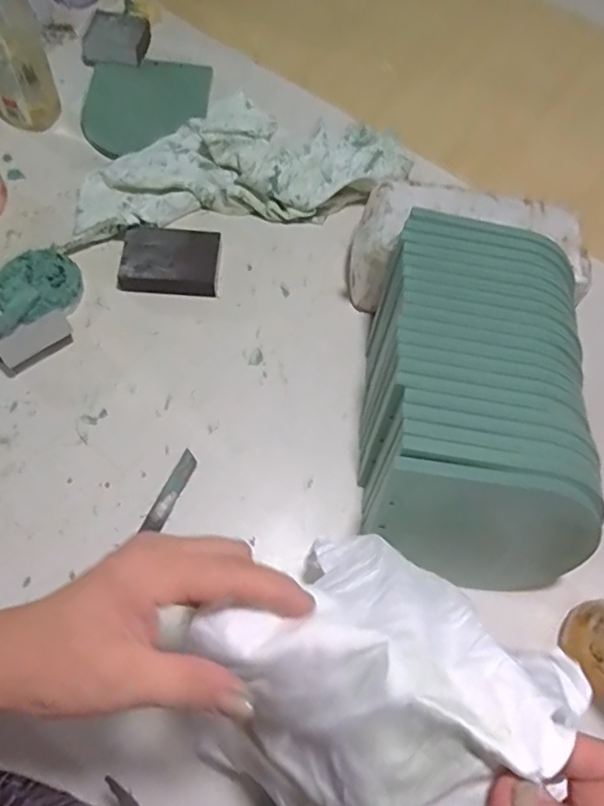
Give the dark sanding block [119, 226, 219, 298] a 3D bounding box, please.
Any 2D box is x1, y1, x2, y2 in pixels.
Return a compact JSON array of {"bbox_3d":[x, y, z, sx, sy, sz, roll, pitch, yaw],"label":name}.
[{"bbox_3d":[-0.137,-0.147,0.598,0.098,0.028,0.075,3,67,-1],"label":"dark sanding block"}]

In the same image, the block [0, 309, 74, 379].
[{"bbox_3d":[-0.256,-0.058,0.549,0.073,0.016,0.034,-36,72,-19],"label":"block"}]

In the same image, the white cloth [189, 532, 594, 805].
[{"bbox_3d":[0.026,0.145,0.293,0.141,0.141,0.148,39,71,14],"label":"white cloth"}]

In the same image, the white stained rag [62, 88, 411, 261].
[{"bbox_3d":[-0.068,-0.274,0.640,0.389,0.054,0.145,-11,66,-9],"label":"white stained rag"}]

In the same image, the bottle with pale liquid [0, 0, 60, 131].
[{"bbox_3d":[-0.312,-0.384,0.591,0.073,0.200,0.063,-25,69,-15],"label":"bottle with pale liquid"}]

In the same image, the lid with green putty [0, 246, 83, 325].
[{"bbox_3d":[-0.263,-0.116,0.574,0.080,0.014,0.080,2,64,-3],"label":"lid with green putty"}]

